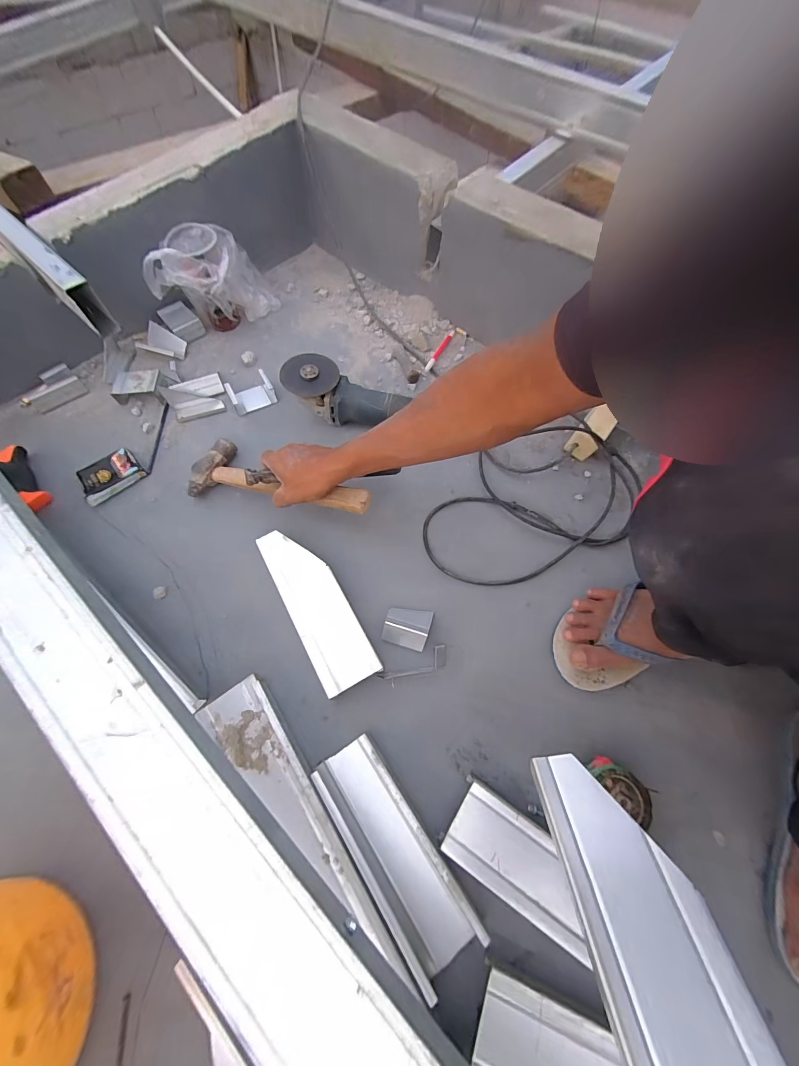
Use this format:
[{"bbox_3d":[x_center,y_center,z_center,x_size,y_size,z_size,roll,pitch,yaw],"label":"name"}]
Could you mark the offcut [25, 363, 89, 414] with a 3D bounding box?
[{"bbox_3d":[-0.611,-0.253,0.647,0.060,0.024,0.085,40,69,15],"label":"offcut"}]

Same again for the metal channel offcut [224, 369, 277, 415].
[{"bbox_3d":[-0.267,-0.252,0.665,0.073,0.033,0.056,-26,68,-14],"label":"metal channel offcut"}]

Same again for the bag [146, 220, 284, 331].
[{"bbox_3d":[-0.348,-0.481,0.702,0.110,0.146,0.210,39,69,15],"label":"bag"}]

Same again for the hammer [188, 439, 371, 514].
[{"bbox_3d":[-0.184,-0.084,0.541,0.308,0.039,0.096,11,63,21],"label":"hammer"}]

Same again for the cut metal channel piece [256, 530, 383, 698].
[{"bbox_3d":[-0.114,0.097,0.506,0.073,0.038,0.237,-27,69,-15],"label":"cut metal channel piece"}]

